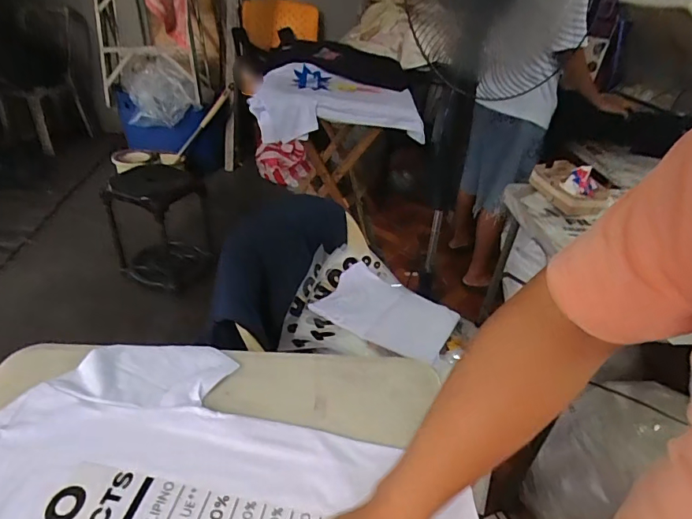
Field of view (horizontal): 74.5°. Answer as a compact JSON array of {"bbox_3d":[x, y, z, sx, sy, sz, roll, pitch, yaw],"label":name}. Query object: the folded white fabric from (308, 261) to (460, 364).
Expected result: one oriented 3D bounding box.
[{"bbox_3d":[0.092,0.107,0.995,0.270,0.034,0.246,22,36,22],"label":"folded white fabric"}]

